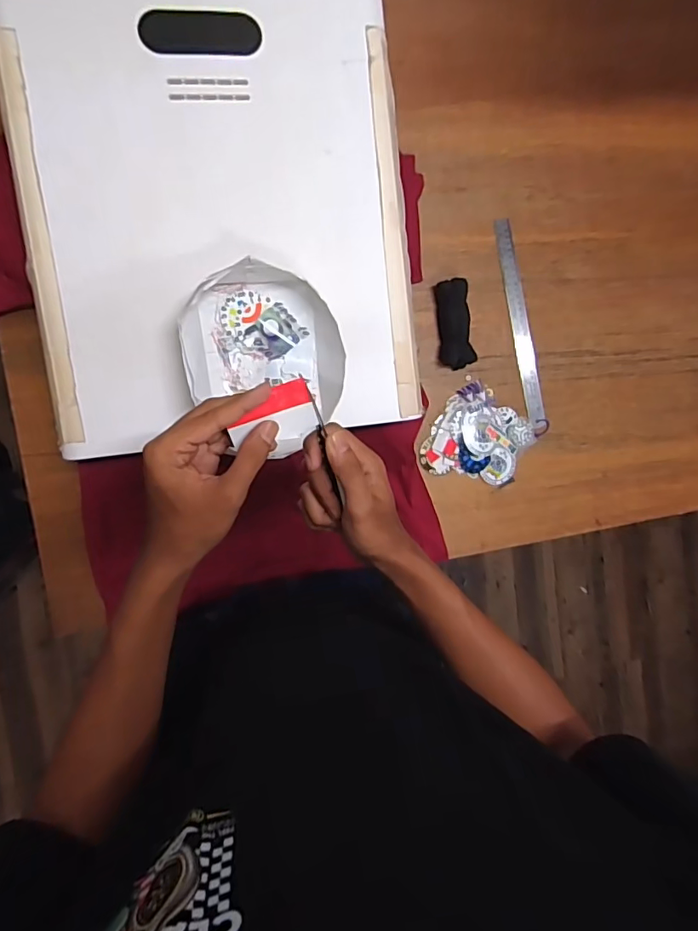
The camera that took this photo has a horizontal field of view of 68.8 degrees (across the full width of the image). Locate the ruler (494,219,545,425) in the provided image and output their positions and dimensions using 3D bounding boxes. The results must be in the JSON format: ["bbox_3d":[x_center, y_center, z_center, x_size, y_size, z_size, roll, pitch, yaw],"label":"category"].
[{"bbox_3d":[0.266,-0.222,0.793,0.032,0.005,0.308,-12,95,-9],"label":"ruler"}]

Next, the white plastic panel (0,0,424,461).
[{"bbox_3d":[-0.132,-0.282,0.543,0.396,0.018,0.495,-8,96,-11],"label":"white plastic panel"}]

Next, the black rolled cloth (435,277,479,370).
[{"bbox_3d":[0.158,-0.210,0.763,0.046,0.030,0.127,-7,95,-12],"label":"black rolled cloth"}]

